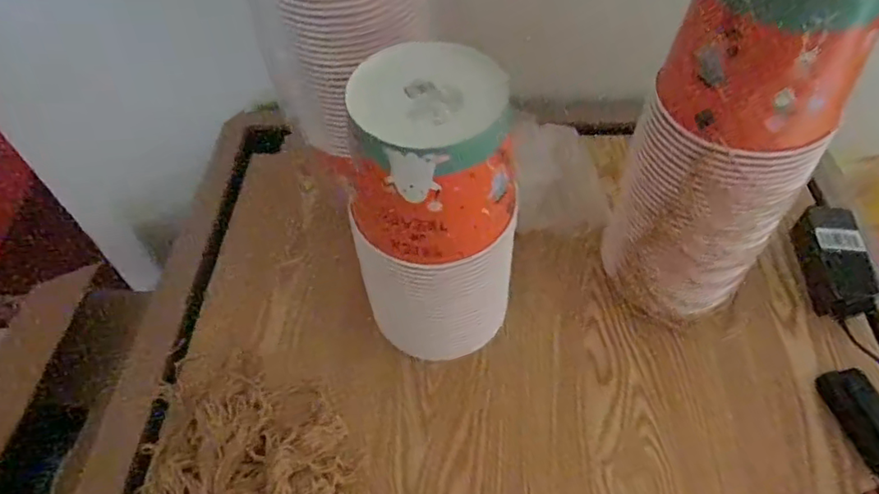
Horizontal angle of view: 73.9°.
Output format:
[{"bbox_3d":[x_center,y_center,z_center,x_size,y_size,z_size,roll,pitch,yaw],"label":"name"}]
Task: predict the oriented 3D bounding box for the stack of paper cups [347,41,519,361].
[{"bbox_3d":[-0.004,-0.018,0.582,0.153,0.323,0.130,-10,52,-6],"label":"stack of paper cups"}]

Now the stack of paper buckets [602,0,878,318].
[{"bbox_3d":[0.273,-0.087,0.569,0.151,0.402,0.138,36,61,26],"label":"stack of paper buckets"}]

